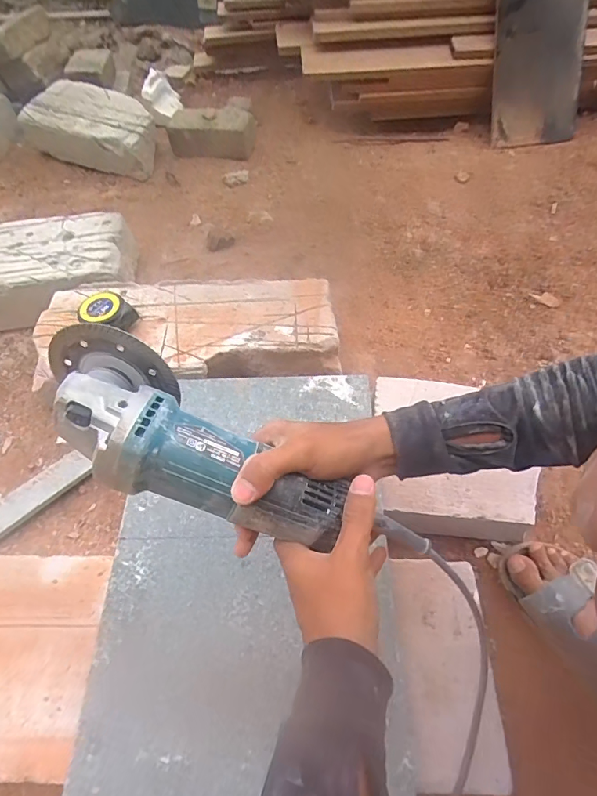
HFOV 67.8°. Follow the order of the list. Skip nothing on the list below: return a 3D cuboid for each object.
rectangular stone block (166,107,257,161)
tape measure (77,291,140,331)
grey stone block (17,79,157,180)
[{"bbox_3d":[-0.248,-0.741,1.234,0.242,0.082,0.130,8,56,9],"label":"rectangular stone block"},{"bbox_3d":[-0.290,-0.122,0.667,0.087,0.046,0.060,34,65,20],"label":"tape measure"},{"bbox_3d":[-0.539,-0.732,1.204,0.379,0.137,0.194,20,61,13],"label":"grey stone block"}]

